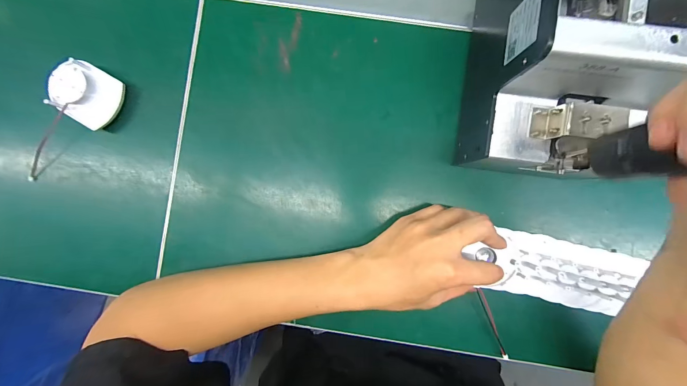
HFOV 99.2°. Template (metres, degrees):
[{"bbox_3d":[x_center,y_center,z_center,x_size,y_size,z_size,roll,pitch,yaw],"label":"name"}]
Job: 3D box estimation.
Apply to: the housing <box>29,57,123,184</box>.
[{"bbox_3d":[-0.299,-0.072,0.318,0.059,0.031,0.141,31,88,3],"label":"housing"}]

